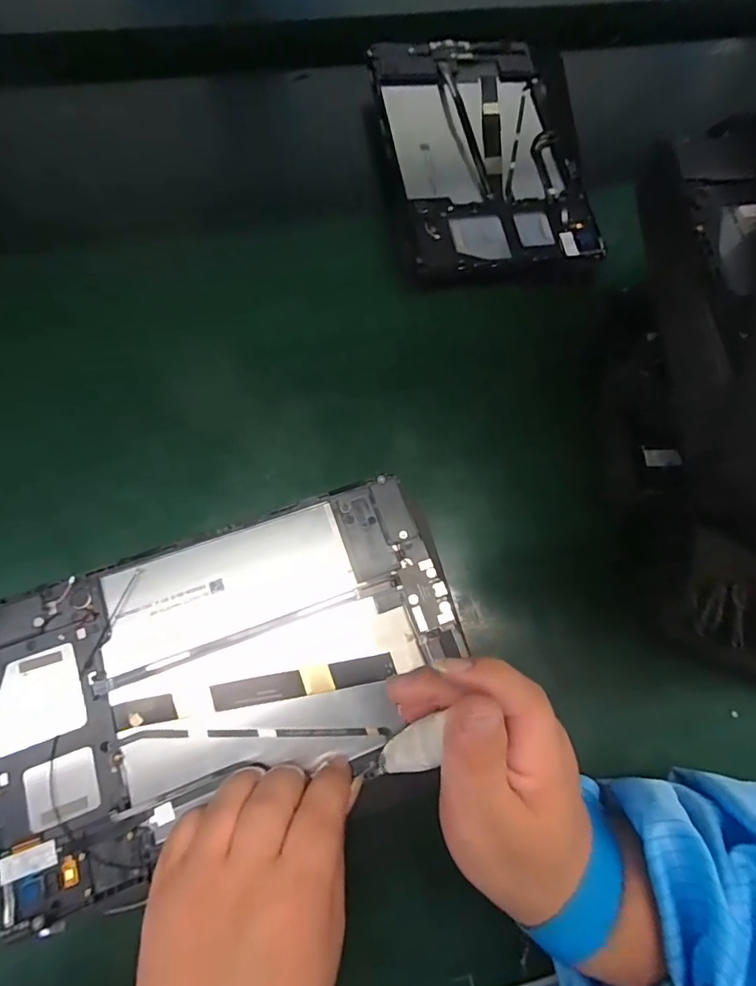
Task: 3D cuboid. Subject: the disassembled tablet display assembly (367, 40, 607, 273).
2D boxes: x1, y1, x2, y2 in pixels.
[{"bbox_3d":[0.082,-0.284,0.392,0.142,0.018,0.239,-9,74,-6],"label":"disassembled tablet display assembly"}]

